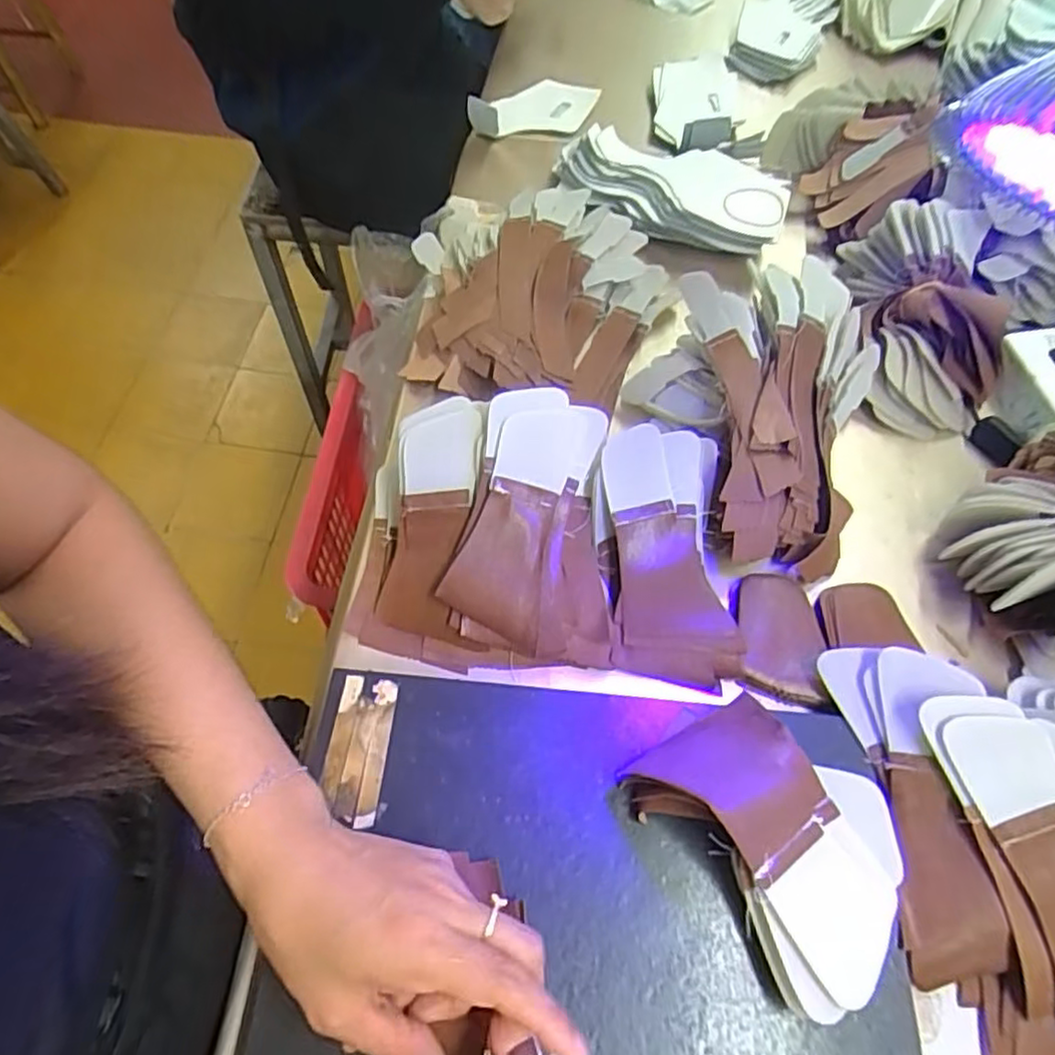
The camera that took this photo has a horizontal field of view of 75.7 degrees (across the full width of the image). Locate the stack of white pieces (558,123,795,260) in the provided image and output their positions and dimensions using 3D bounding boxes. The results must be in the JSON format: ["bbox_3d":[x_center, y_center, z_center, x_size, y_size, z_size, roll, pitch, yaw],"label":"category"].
[{"bbox_3d":[0.126,-0.308,0.613,0.210,0.035,0.095,19,61,8],"label":"stack of white pieces"}]

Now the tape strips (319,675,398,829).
[{"bbox_3d":[-0.091,0.118,0.366,0.031,0.005,0.076,5,60,0],"label":"tape strips"}]

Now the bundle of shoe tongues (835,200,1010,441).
[{"bbox_3d":[0.312,-0.165,0.532,0.106,0.092,0.189,2,75,-2],"label":"bundle of shoe tongues"}]

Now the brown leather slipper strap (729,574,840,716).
[{"bbox_3d":[0.159,0.068,0.426,0.061,0.011,0.084,13,61,5],"label":"brown leather slipper strap"}]

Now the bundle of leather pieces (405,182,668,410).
[{"bbox_3d":[0.010,-0.200,0.563,0.207,0.035,0.240,3,60,-1],"label":"bundle of leather pieces"}]

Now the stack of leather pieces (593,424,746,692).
[{"bbox_3d":[0.087,0.014,0.437,0.083,0.035,0.162,2,60,-2],"label":"stack of leather pieces"}]

